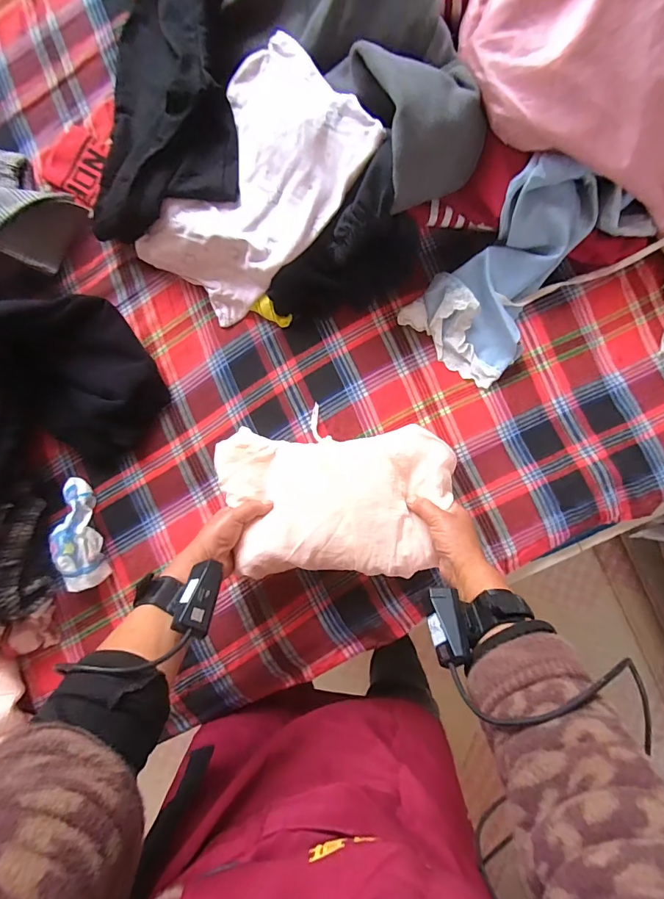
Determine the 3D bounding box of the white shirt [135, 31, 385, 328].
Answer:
[{"bbox_3d":[-0.097,-0.327,0.525,0.200,0.107,0.302,42,90,1],"label":"white shirt"}]

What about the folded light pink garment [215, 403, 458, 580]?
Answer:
[{"bbox_3d":[-0.003,0.066,0.526,0.290,0.050,0.182,1,73,4],"label":"folded light pink garment"}]

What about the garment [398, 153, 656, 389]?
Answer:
[{"bbox_3d":[0.246,-0.231,0.540,0.165,0.086,0.281,41,107,1],"label":"garment"}]

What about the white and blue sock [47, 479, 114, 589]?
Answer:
[{"bbox_3d":[-0.350,0.115,0.558,0.067,0.043,0.150,-19,89,0],"label":"white and blue sock"}]

